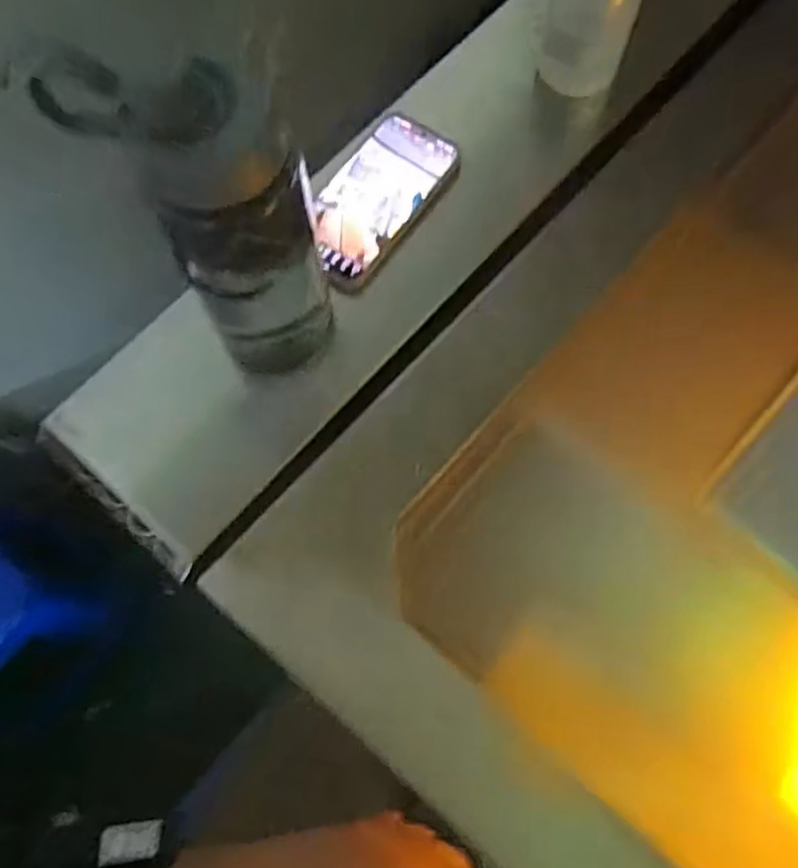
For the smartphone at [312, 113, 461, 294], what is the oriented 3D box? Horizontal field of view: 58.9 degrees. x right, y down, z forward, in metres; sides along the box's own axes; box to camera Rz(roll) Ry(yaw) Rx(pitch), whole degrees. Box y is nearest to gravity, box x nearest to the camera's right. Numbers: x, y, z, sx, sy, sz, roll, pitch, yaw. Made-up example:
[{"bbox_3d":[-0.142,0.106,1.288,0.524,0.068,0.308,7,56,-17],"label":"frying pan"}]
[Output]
[{"bbox_3d":[-0.019,-0.195,0.583,0.079,0.015,0.160,33,74,12],"label":"smartphone"}]

